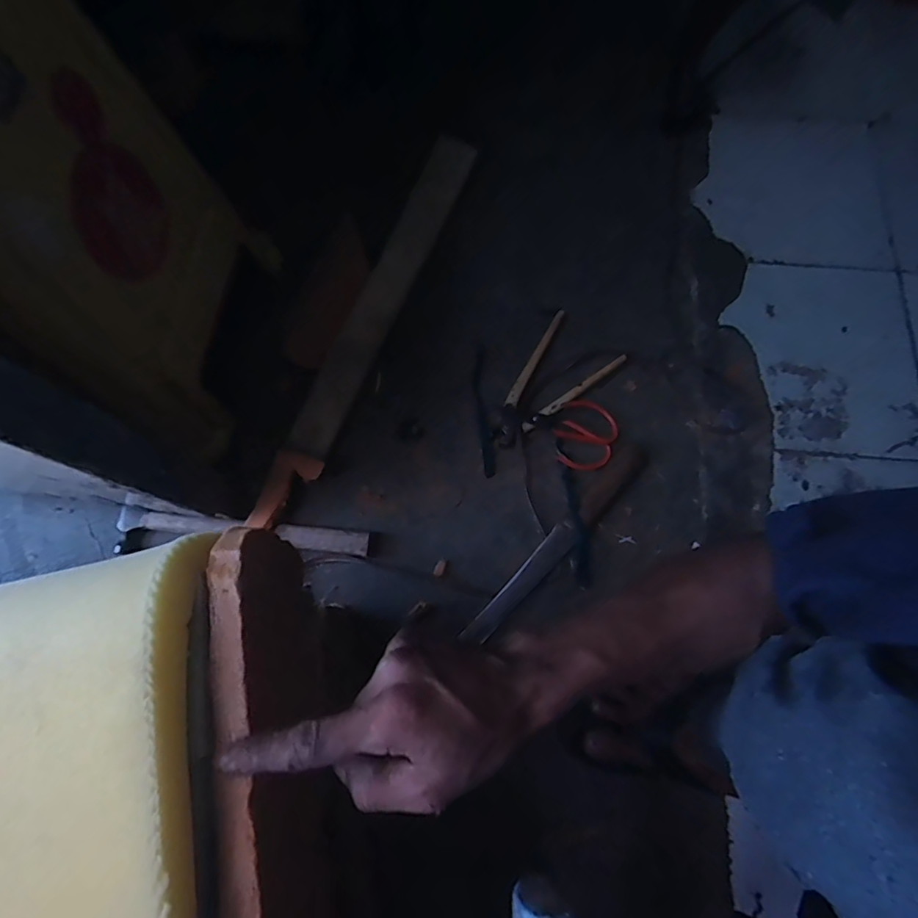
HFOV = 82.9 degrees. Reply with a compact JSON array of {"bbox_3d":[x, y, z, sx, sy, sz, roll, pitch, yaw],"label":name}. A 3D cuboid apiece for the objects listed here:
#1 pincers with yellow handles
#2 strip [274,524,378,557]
[{"bbox_3d":[0.116,-0.117,0.715,0.209,0.018,0.107,-37,75,-11],"label":"pincers with yellow handles"},{"bbox_3d":[-0.168,0.102,0.653,0.116,0.021,0.029,5,71,2],"label":"strip"}]

